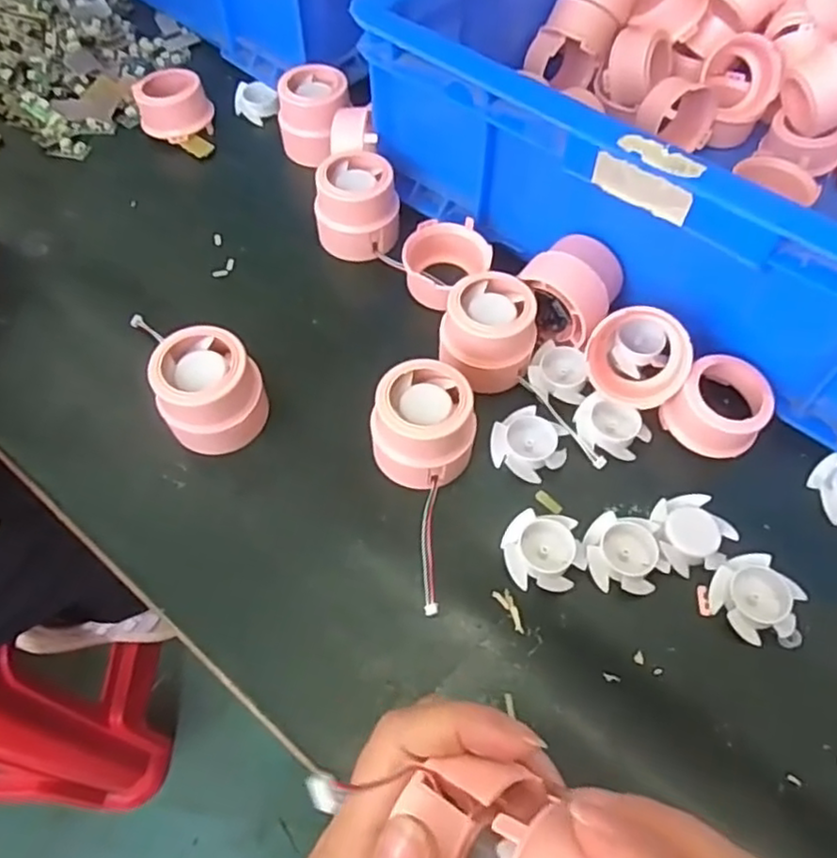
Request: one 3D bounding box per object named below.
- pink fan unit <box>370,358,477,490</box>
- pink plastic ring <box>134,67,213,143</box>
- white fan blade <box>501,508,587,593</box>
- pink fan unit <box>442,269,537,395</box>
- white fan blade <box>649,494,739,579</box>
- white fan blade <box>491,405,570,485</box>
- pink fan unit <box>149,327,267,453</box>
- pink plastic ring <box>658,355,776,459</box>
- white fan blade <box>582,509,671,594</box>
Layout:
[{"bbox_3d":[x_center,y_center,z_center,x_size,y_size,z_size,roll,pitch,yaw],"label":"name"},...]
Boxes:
[{"bbox_3d":[0.002,-0.002,0.346,0.051,0.045,0.052,-2,60,-2],"label":"pink fan unit"},{"bbox_3d":[-0.181,-0.239,0.496,0.052,0.032,0.044,-24,63,-14],"label":"pink plastic ring"},{"bbox_3d":[0.062,0.061,0.332,0.038,0.008,0.036,3,60,1],"label":"white fan blade"},{"bbox_3d":[0.039,-0.055,0.377,0.050,0.038,0.057,7,60,3],"label":"pink fan unit"},{"bbox_3d":[0.138,0.053,0.337,0.037,0.010,0.038,-7,60,-5],"label":"white fan blade"},{"bbox_3d":[0.060,0.008,0.362,0.037,0.009,0.037,0,60,0],"label":"white fan blade"},{"bbox_3d":[-0.109,-0.017,0.353,0.051,0.053,0.051,0,60,0],"label":"pink fan unit"},{"bbox_3d":[0.164,-0.011,0.361,0.046,0.028,0.045,0,60,0],"label":"pink plastic ring"},{"bbox_3d":[0.101,0.061,0.332,0.038,0.011,0.038,-4,60,-3],"label":"white fan blade"}]

